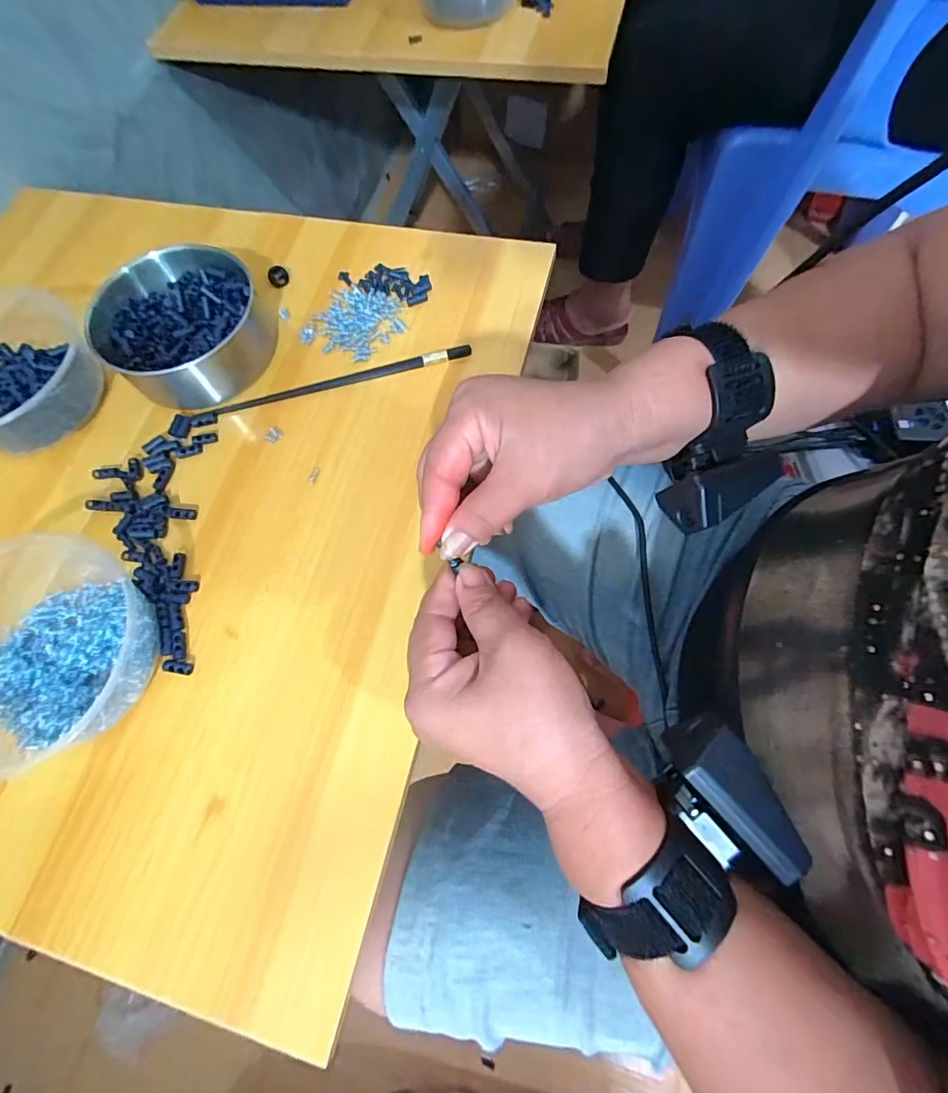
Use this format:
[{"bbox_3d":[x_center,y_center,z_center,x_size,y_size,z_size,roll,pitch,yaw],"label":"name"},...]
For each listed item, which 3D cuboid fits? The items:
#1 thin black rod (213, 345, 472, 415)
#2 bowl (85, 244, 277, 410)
[{"bbox_3d":[-0.104,-0.136,0.399,0.206,0.007,0.010,-15,67,-1],"label":"thin black rod"},{"bbox_3d":[-0.235,-0.183,0.405,0.122,0.050,0.132,0,70,1],"label":"bowl"}]

